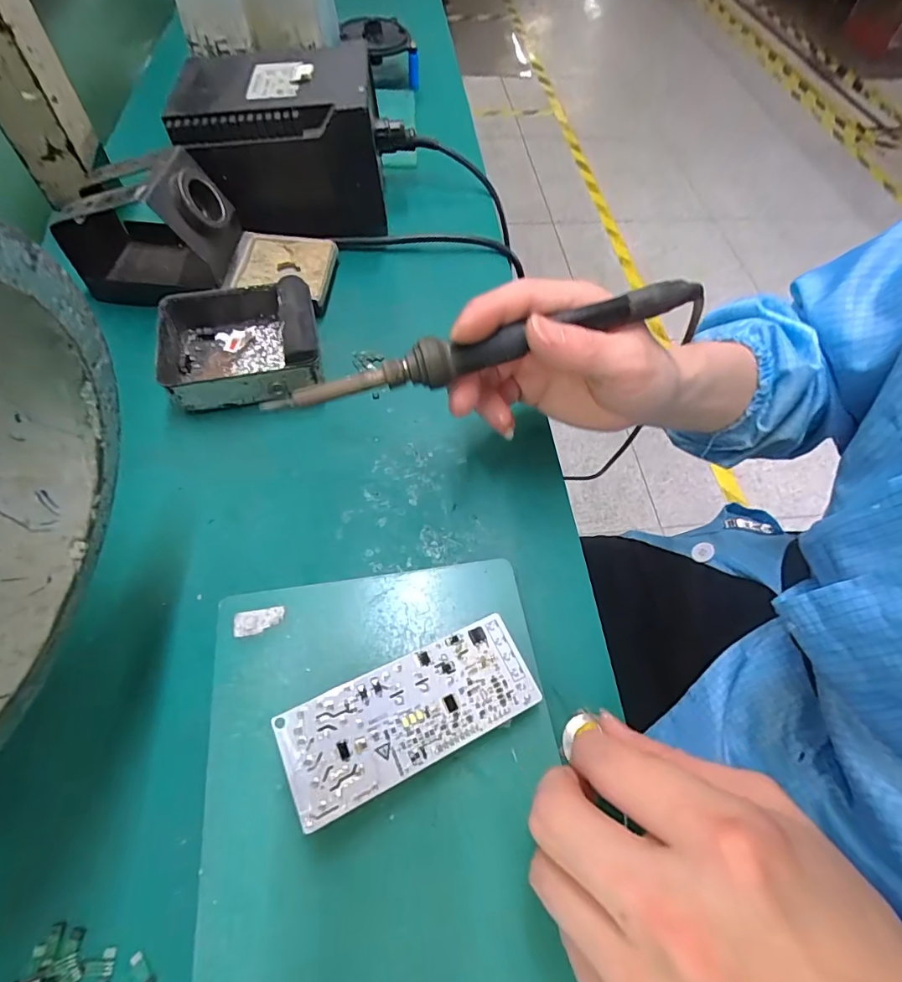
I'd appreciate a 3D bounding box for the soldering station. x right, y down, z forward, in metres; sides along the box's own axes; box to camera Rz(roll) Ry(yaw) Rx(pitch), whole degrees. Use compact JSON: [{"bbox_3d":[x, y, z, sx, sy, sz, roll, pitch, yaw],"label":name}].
[{"bbox_3d":[-0.126,-0.267,0.375,0.144,0.094,0.113,-7,59,-9],"label":"soldering station"}]

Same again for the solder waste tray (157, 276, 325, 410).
[{"bbox_3d":[-0.133,-0.093,0.304,0.095,0.039,0.077,-9,59,-10],"label":"solder waste tray"}]

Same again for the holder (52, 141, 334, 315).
[{"bbox_3d":[-0.173,-0.180,0.334,0.172,0.073,0.084,4,58,-2],"label":"holder"}]

